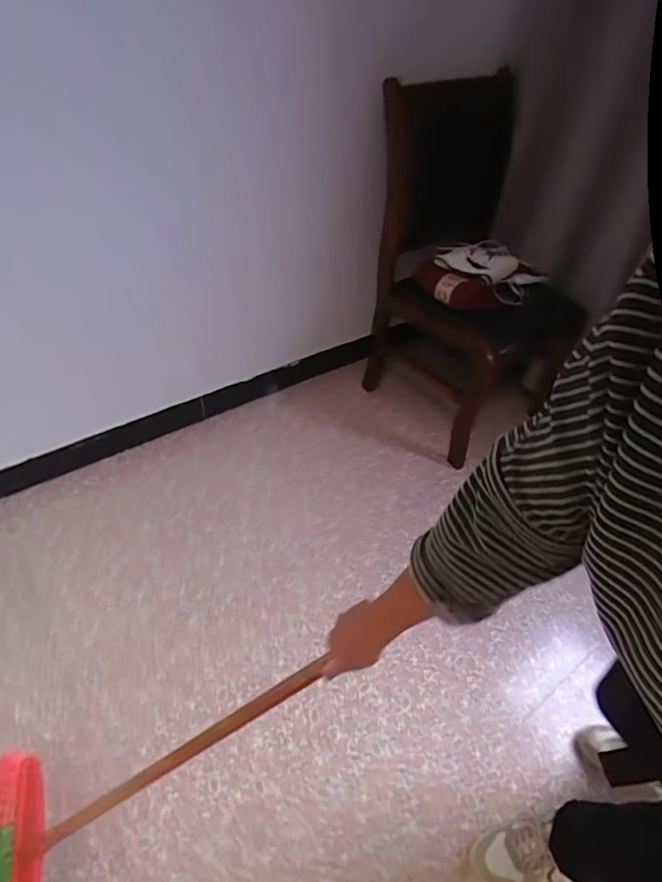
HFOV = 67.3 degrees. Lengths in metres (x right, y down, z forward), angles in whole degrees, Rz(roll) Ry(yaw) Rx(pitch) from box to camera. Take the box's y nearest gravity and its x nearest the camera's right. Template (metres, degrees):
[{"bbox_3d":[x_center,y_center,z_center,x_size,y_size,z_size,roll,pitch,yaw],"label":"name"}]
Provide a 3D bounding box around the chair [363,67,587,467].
[{"bbox_3d":[0.459,-0.493,1.478,0.482,0.853,0.517,-33,58,-32],"label":"chair"}]

